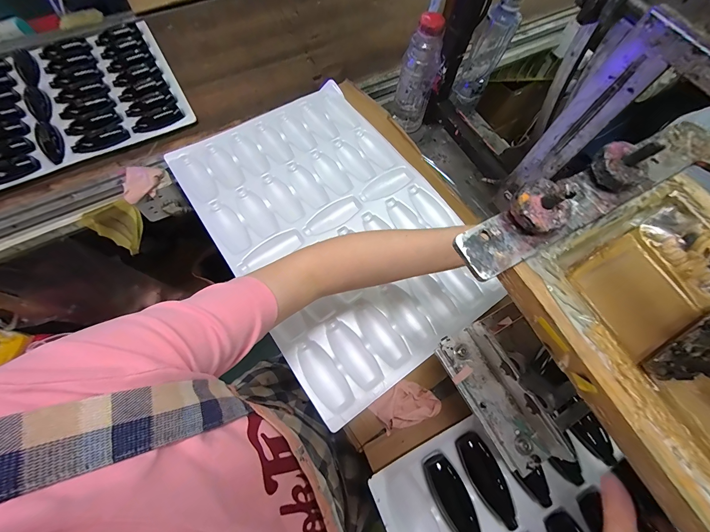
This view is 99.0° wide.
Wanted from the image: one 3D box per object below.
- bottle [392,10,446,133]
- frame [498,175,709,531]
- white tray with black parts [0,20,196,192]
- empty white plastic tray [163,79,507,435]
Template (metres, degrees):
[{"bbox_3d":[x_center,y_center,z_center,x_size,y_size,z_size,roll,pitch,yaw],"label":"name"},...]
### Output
[{"bbox_3d":[0.114,-0.341,0.541,0.061,0.171,0.059,28,72,7],"label":"bottle"},{"bbox_3d":[0.217,0.068,0.177,0.162,0.034,0.230,-27,74,-11],"label":"frame"},{"bbox_3d":[-0.673,-0.337,0.637,0.552,0.031,0.351,-29,75,-11],"label":"white tray with black parts"},{"bbox_3d":[-0.040,-0.082,0.520,0.359,0.032,0.540,-33,76,-12],"label":"empty white plastic tray"}]

